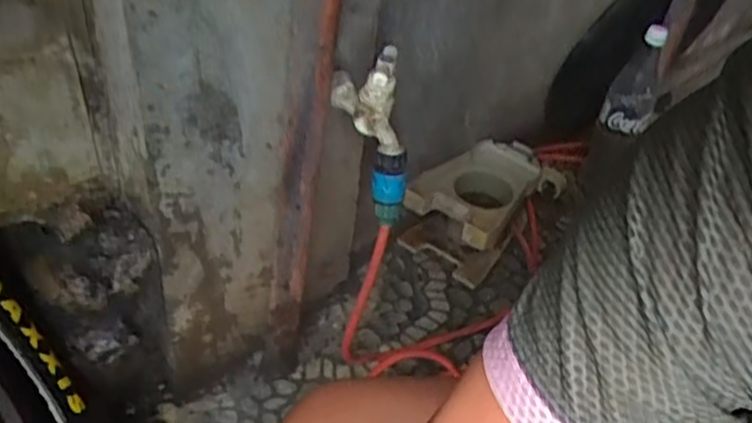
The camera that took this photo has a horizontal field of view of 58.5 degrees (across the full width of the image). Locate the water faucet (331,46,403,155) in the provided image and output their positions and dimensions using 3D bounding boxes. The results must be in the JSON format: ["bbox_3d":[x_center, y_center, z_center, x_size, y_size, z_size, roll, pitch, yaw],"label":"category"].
[{"bbox_3d":[-0.006,-0.114,0.641,0.047,0.081,0.099,-13,42,-23],"label":"water faucet"}]

